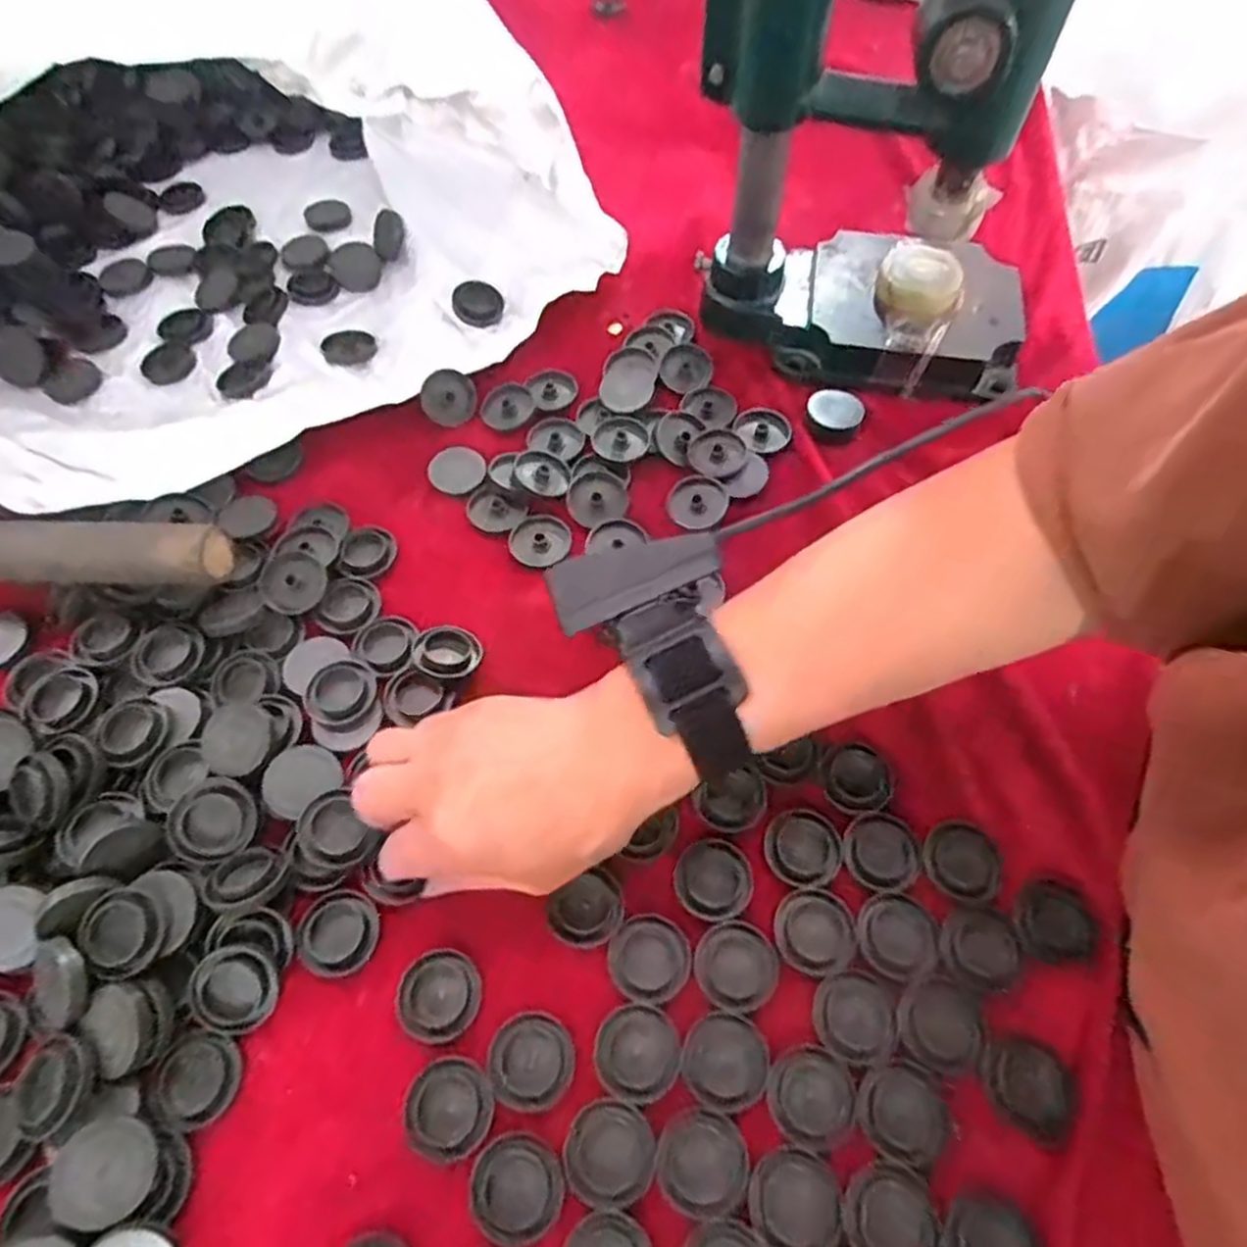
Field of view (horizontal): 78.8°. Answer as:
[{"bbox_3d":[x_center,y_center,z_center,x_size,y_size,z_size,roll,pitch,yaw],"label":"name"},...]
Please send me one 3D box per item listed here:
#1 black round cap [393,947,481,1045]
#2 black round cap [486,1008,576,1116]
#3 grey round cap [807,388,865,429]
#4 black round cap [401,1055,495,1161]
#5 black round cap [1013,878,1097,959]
[{"bbox_3d":[-0.074,0.148,0.303,0.033,0.004,0.033,0,59,1],"label":"black round cap"},{"bbox_3d":[-0.035,0.167,0.290,0.033,0.004,0.032,0,59,1],"label":"black round cap"},{"bbox_3d":[0.127,-0.128,0.456,0.032,0.011,0.026,14,61,9],"label":"grey round cap"},{"bbox_3d":[-0.065,0.180,0.283,0.032,0.004,0.032,0,59,1],"label":"black round cap"},{"bbox_3d":[0.176,0.123,0.313,0.027,0.004,0.028,0,59,1],"label":"black round cap"}]

